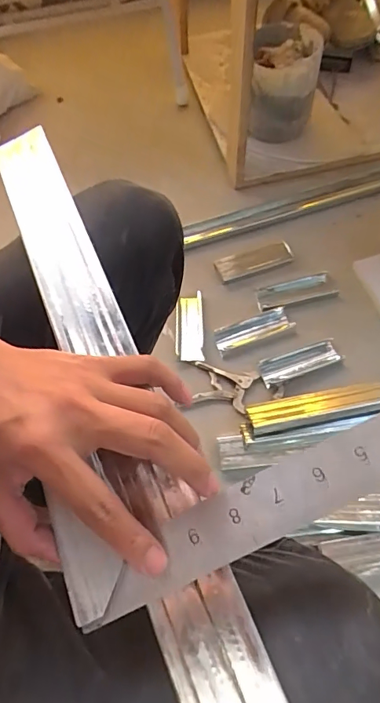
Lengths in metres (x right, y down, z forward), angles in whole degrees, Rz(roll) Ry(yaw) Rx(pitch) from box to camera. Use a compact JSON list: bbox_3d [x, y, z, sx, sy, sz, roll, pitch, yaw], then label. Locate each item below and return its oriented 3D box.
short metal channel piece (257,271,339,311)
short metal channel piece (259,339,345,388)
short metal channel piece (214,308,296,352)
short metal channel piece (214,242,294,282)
[{"bbox_3d":[0.193,-0.107,0.832,0.139,0.018,0.054,-14,62,-4],"label":"short metal channel piece"},{"bbox_3d":[0.183,0.017,0.772,0.133,0.020,0.048,-16,62,-5],"label":"short metal channel piece"},{"bbox_3d":[0.111,-0.039,0.815,0.135,0.029,0.045,-17,62,-5],"label":"short metal channel piece"},{"bbox_3d":[0.125,-0.174,0.873,0.147,0.018,0.056,-20,62,-7],"label":"short metal channel piece"}]

